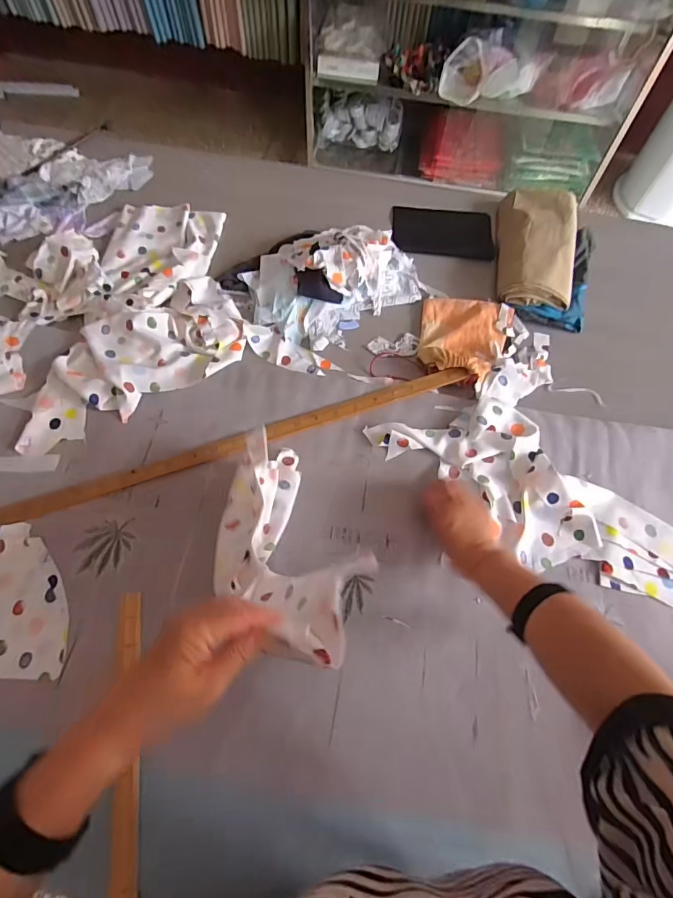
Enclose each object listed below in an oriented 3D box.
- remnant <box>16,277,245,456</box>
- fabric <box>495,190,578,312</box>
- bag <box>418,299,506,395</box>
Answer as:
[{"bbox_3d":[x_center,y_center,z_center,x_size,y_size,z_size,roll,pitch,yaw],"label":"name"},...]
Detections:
[{"bbox_3d":[-0.337,-0.155,0.741,0.393,0.028,0.199,-34,70,-17],"label":"remnant"},{"bbox_3d":[0.398,-0.411,0.891,0.137,0.046,0.319,11,64,3],"label":"fabric"},{"bbox_3d":[0.224,-0.201,0.793,0.143,0.029,0.185,9,64,2],"label":"bag"}]

